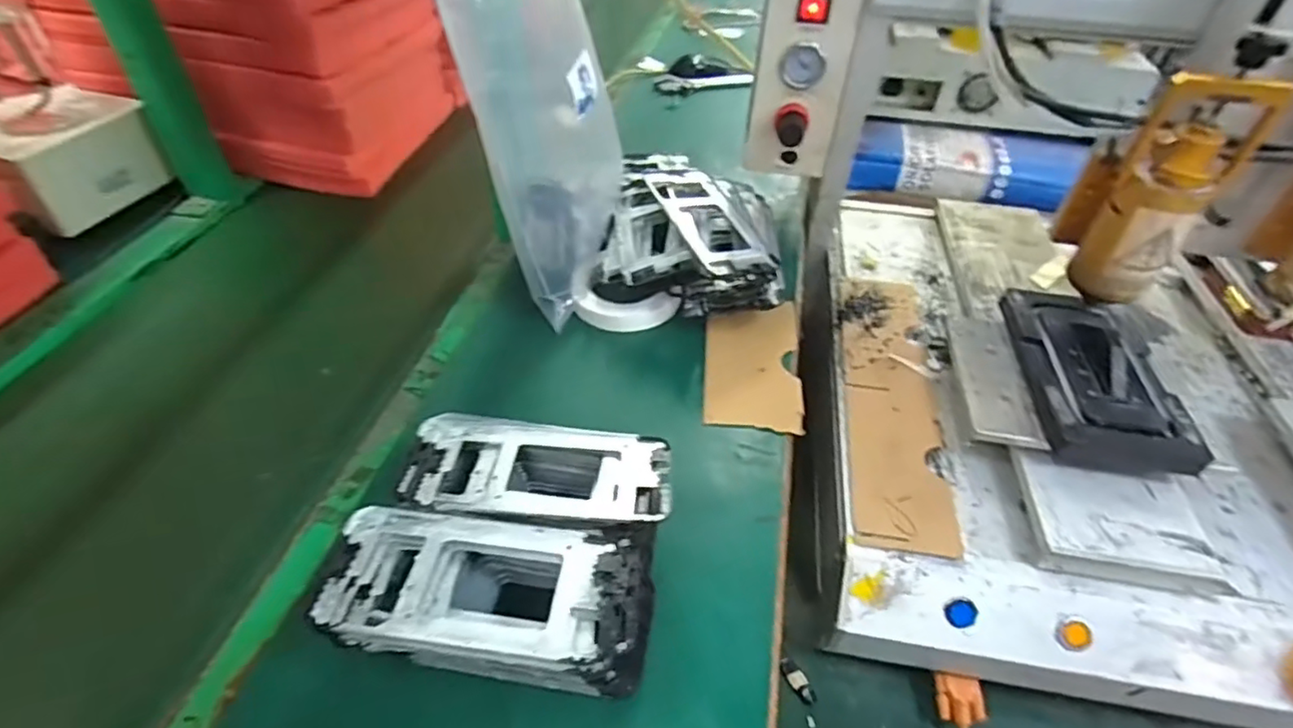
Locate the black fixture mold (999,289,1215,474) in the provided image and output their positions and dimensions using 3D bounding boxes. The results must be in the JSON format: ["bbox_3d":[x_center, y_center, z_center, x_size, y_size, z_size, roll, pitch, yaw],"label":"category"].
[{"bbox_3d":[0.387,0.004,0.559,0.109,0.053,0.192,6,44,3],"label":"black fixture mold"}]

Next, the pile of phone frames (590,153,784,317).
[{"bbox_3d":[0.046,-0.126,0.619,0.178,0.078,0.180,10,44,7],"label":"pile of phone frames"}]

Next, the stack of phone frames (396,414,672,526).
[{"bbox_3d":[-0.069,0.089,0.433,0.167,0.082,0.087,5,43,2],"label":"stack of phone frames"}]

